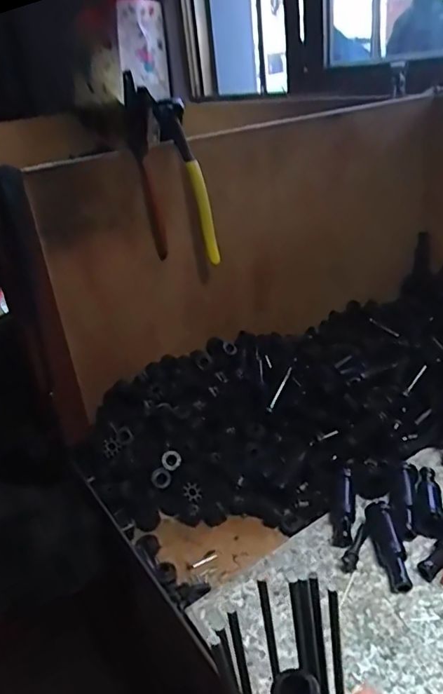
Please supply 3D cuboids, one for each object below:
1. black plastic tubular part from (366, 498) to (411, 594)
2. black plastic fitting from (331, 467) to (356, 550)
[{"bbox_3d":[0.123,0.142,0.387,0.018,0.023,0.070,-5,28,2],"label":"black plastic tubular part"},{"bbox_3d":[0.098,0.126,0.424,0.018,0.021,0.070,1,29,12],"label":"black plastic fitting"}]

